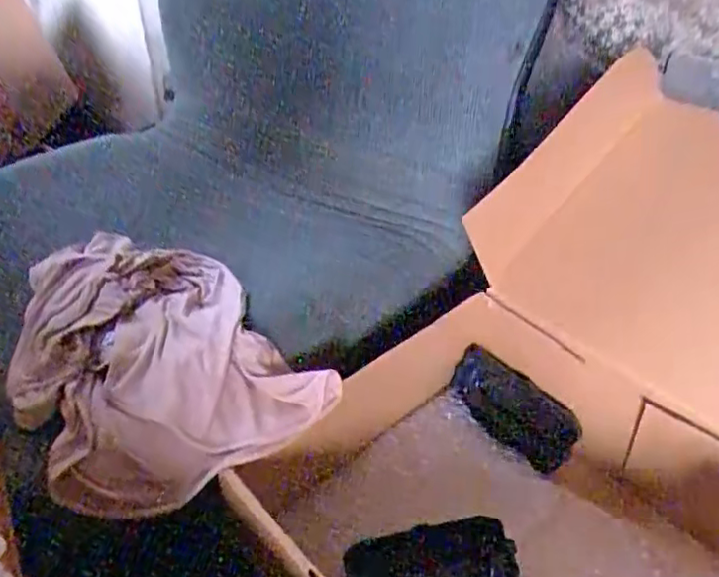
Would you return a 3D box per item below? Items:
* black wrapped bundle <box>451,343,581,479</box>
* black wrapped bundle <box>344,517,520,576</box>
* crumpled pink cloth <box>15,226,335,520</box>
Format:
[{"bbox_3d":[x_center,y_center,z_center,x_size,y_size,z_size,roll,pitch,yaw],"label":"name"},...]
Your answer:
[{"bbox_3d":[0.127,0.100,0.530,0.114,0.022,0.054,38,91,27],"label":"black wrapped bundle"},{"bbox_3d":[0.048,0.188,0.427,0.110,0.036,0.045,-3,37,-4],"label":"black wrapped bundle"},{"bbox_3d":[-0.168,0.034,0.477,0.180,0.046,0.284,-23,43,-28],"label":"crumpled pink cloth"}]

